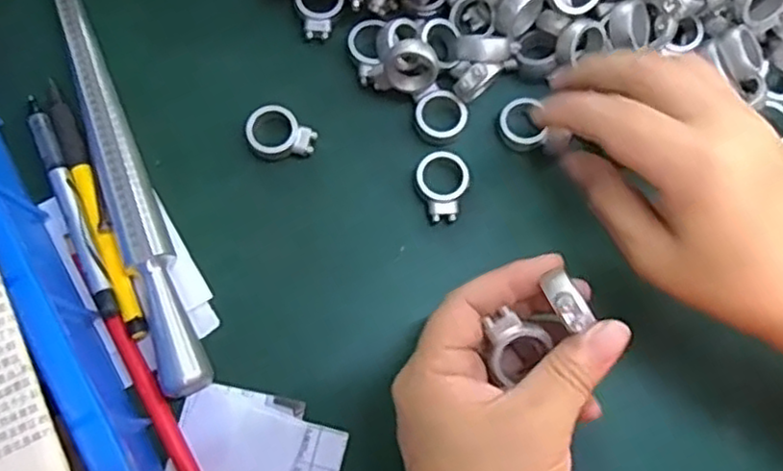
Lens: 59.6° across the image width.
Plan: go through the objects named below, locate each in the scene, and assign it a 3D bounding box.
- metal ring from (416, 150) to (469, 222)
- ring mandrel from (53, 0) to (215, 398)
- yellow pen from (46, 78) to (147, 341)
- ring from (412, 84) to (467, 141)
[{"bbox_3d":[0.025,-0.024,0.335,0.025,0.009,0.034,-4,76,-2],"label":"metal ring"},{"bbox_3d":[-0.132,-0.037,0.327,0.020,0.021,0.233,-22,77,-6],"label":"ring mandrel"},{"bbox_3d":[-0.142,-0.016,0.324,0.010,0.013,0.138,-24,77,-7],"label":"yellow pen"},{"bbox_3d":[0.024,-0.062,0.342,0.026,0.005,0.029,-23,77,-7],"label":"ring"}]

